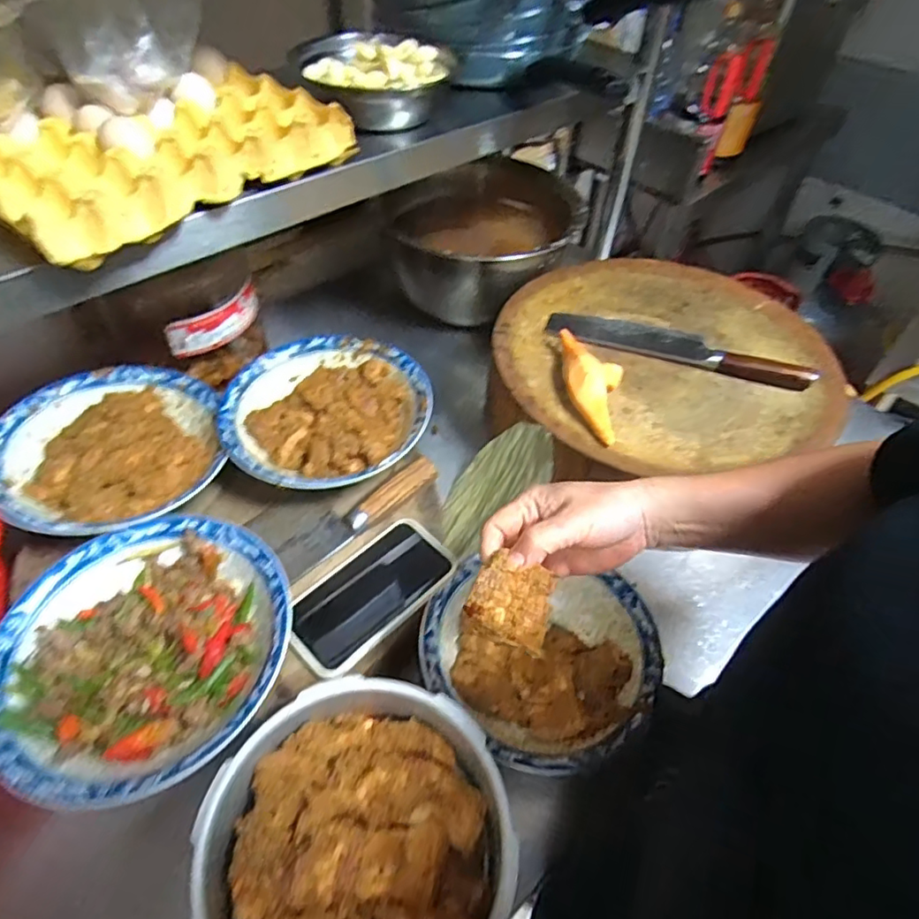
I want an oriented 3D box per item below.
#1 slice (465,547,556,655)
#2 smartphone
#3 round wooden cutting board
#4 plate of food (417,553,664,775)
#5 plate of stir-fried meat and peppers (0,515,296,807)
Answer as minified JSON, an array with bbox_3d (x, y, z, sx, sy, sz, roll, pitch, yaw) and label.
[{"bbox_3d":[0.037,0.096,0.386,0.061,0.012,0.052,26,83,-13],"label":"slice"},{"bbox_3d":[-0.081,0.119,0.525,0.083,0.012,0.153,36,57,29],"label":"smartphone"},{"bbox_3d":[0.243,-0.140,0.705,0.386,0.036,0.362,2,50,-2],"label":"round wooden cutting board"},{"bbox_3d":[0.072,0.181,0.534,0.206,0.051,0.193,5,50,1],"label":"plate of food"},{"bbox_3d":[-0.235,0.149,0.449,0.204,0.059,0.203,2,50,-2],"label":"plate of stir-fried meat and peppers"}]

